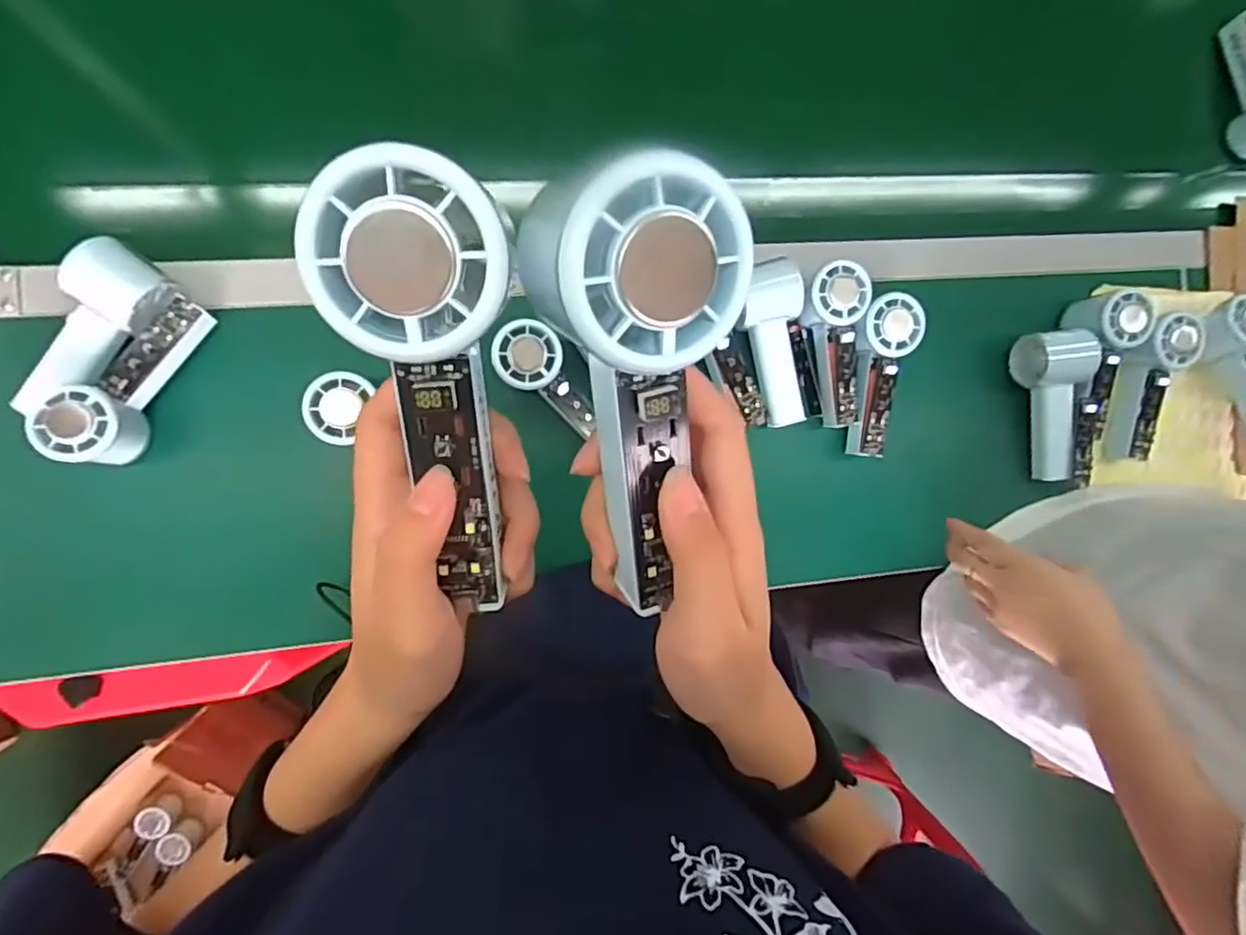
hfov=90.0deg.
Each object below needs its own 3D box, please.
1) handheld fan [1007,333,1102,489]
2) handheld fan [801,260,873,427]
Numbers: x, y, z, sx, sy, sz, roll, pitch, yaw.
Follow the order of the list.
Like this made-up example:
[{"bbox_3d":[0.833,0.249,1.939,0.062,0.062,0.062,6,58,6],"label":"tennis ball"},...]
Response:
[{"bbox_3d":[0.431,-0.058,0.607,0.054,0.049,0.148,-9,91,-9],"label":"handheld fan"},{"bbox_3d":[0.193,-0.111,0.573,0.055,0.032,0.146,-8,107,-9],"label":"handheld fan"}]

